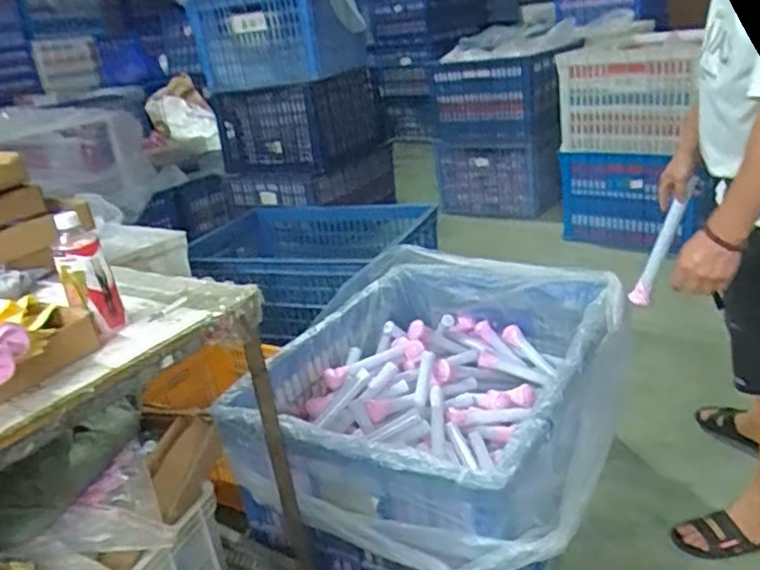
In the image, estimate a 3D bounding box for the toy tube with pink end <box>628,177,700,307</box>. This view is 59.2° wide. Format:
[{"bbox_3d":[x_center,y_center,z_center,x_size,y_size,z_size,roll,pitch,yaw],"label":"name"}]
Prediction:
[{"bbox_3d":[0.620,-0.065,1.492,0.043,0.231,0.045,17,7,-33],"label":"toy tube with pink end"}]

